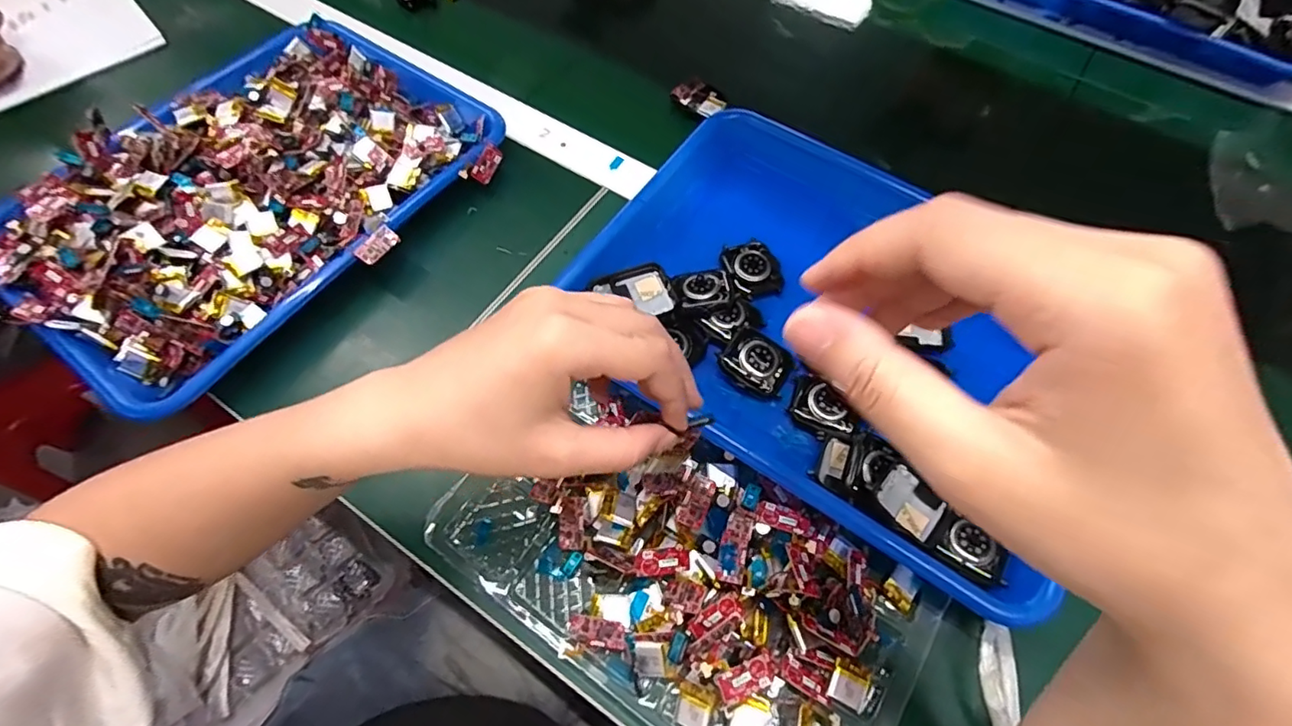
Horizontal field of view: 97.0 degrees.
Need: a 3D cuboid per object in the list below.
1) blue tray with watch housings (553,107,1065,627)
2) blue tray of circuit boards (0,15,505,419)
[{"bbox_3d":[0.130,-0.034,0.374,0.324,0.037,0.247,32,66,14],"label":"blue tray with watch housings"},{"bbox_3d":[-0.299,-0.137,0.428,0.265,0.043,0.329,35,66,16],"label":"blue tray of circuit boards"}]

